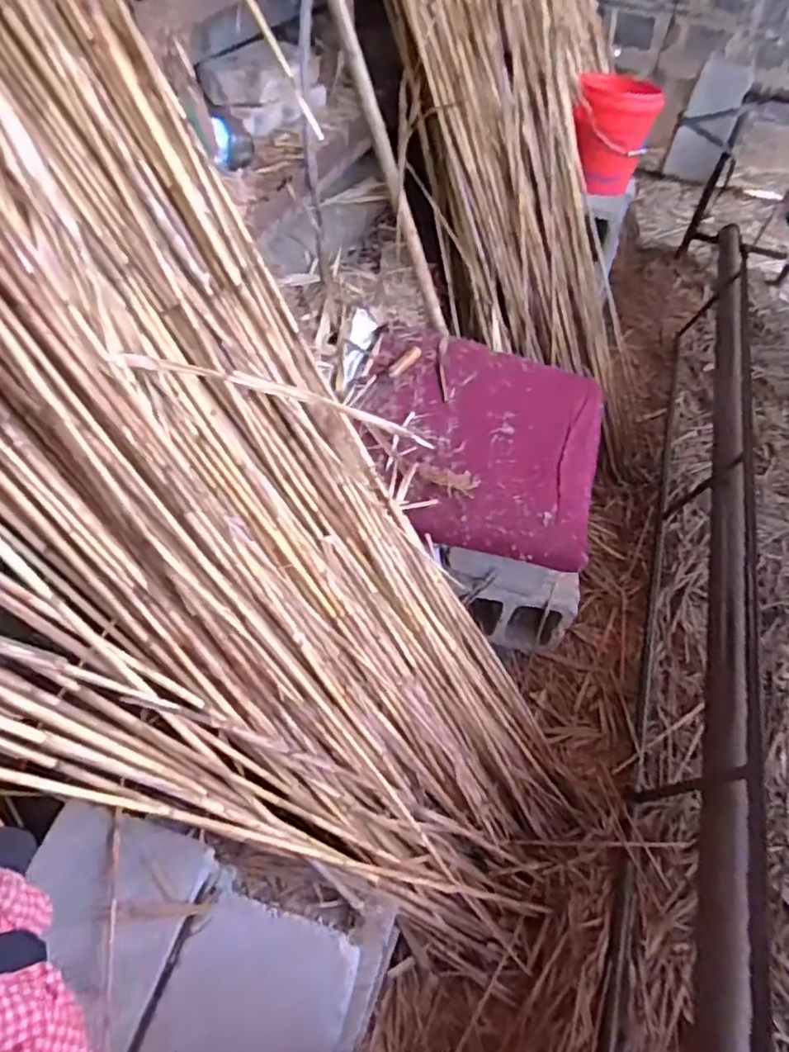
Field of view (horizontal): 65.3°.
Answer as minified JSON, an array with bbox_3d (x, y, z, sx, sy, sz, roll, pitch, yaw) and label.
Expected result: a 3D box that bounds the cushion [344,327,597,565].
[{"bbox_3d":[0.168,-0.189,1.220,0.491,0.062,0.542,12,51,5],"label":"cushion"}]

